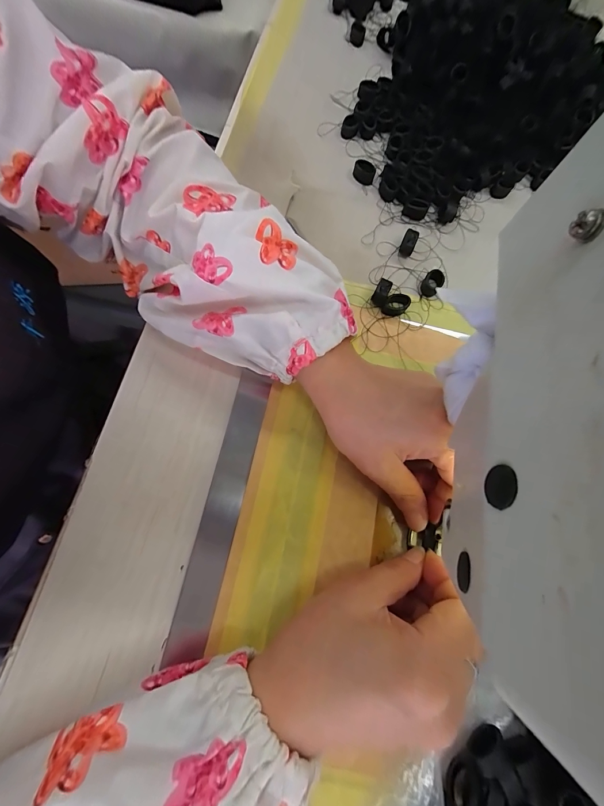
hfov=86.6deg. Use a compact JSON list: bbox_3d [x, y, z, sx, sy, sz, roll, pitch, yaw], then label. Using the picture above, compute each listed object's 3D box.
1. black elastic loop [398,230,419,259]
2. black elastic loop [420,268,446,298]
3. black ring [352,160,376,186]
[{"bbox_3d":[0.086,-0.128,0.259,0.011,0.012,0.018,24,73,2],"label":"black elastic loop"},{"bbox_3d":[0.103,-0.095,0.255,0.014,0.009,0.020,40,75,7],"label":"black elastic loop"},{"bbox_3d":[0.054,-0.202,0.281,0.019,0.008,0.019,1,74,-4],"label":"black ring"}]

